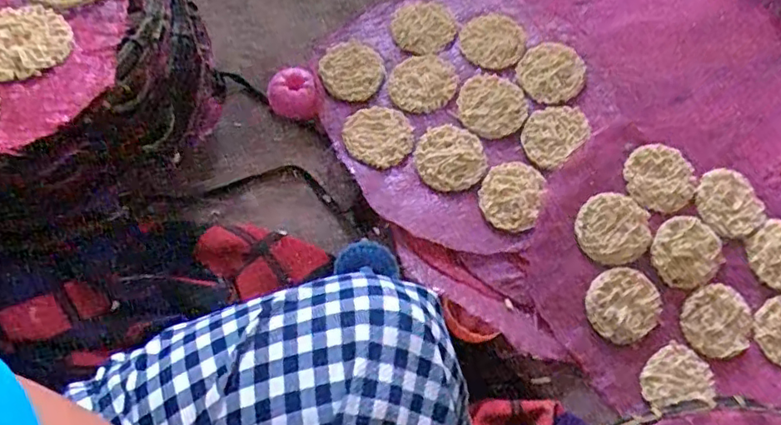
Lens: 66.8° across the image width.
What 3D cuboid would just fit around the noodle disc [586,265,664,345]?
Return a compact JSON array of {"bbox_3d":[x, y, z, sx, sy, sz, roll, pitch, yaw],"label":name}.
[{"bbox_3d":[0.240,0.096,0.610,0.077,0.004,0.073,-36,89,-10],"label":"noodle disc"}]

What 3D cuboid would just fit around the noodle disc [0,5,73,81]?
[{"bbox_3d":[-0.304,-0.144,0.485,0.072,0.014,0.066,3,69,-9],"label":"noodle disc"}]

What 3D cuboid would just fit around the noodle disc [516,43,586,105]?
[{"bbox_3d":[0.185,-0.158,0.680,0.073,0.014,0.075,1,69,-2],"label":"noodle disc"}]

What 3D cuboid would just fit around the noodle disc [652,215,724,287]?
[{"bbox_3d":[0.314,0.041,0.626,0.078,0.017,0.070,-17,71,-8],"label":"noodle disc"}]

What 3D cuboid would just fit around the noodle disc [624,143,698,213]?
[{"bbox_3d":[0.295,-0.039,0.643,0.081,0.009,0.073,-15,70,-7],"label":"noodle disc"}]

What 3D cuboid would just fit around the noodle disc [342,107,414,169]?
[{"bbox_3d":[-0.012,-0.085,0.657,0.073,0.013,0.070,1,69,-2],"label":"noodle disc"}]

